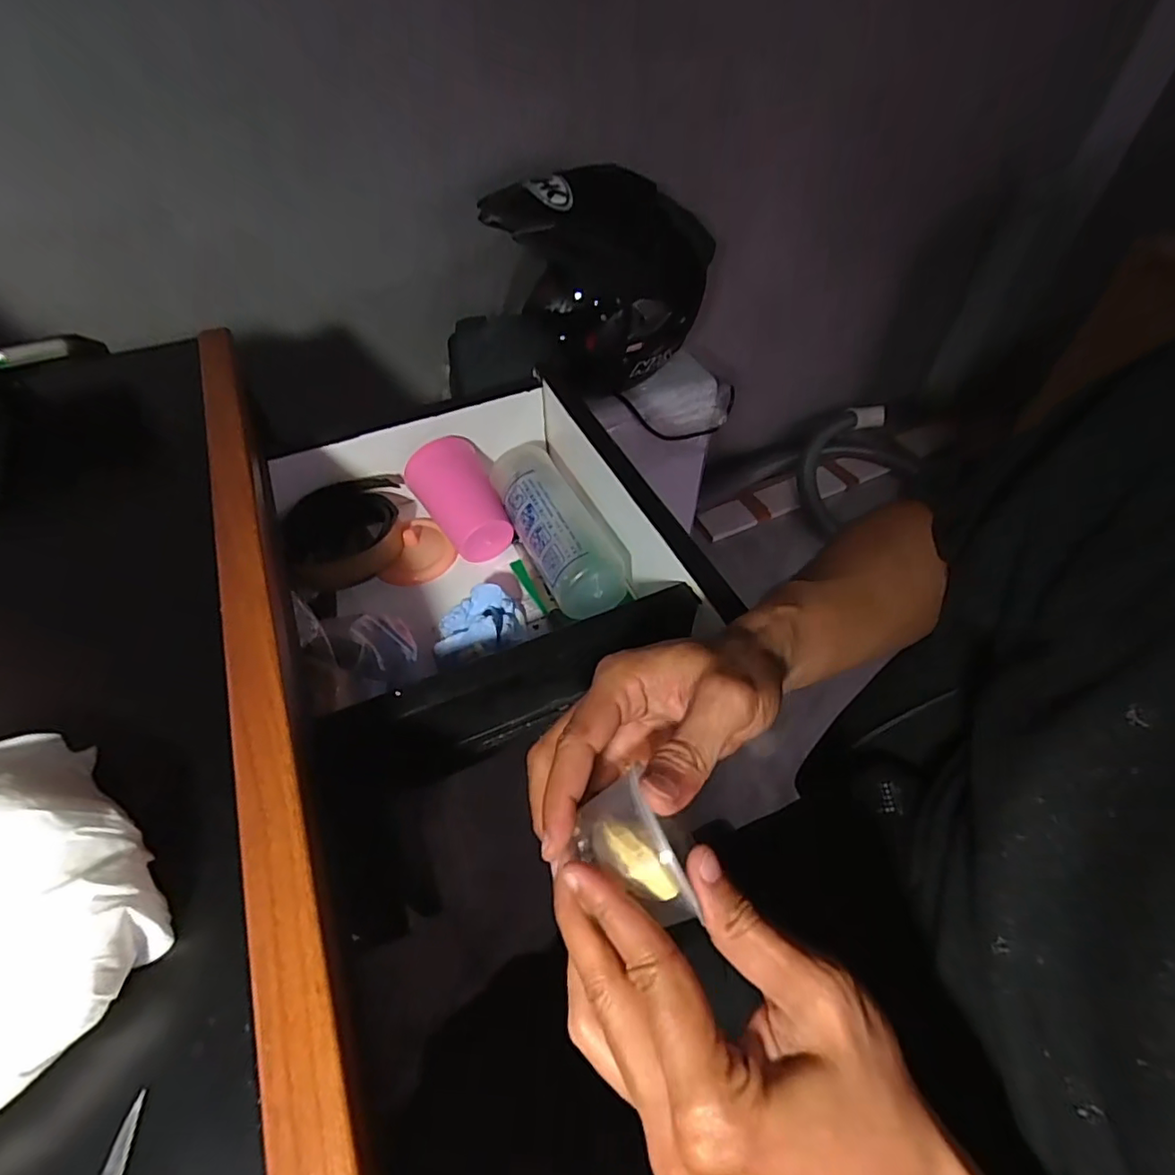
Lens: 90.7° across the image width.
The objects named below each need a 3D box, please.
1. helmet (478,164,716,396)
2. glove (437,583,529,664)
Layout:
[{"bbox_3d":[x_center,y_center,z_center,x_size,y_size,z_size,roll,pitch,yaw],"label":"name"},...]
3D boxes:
[{"bbox_3d":[0.024,-0.449,0.855,0.283,0.256,0.218,7,50,6],"label":"helmet"},{"bbox_3d":[-0.085,0.026,0.463,0.068,0.033,0.060,-2,50,-2],"label":"glove"}]

